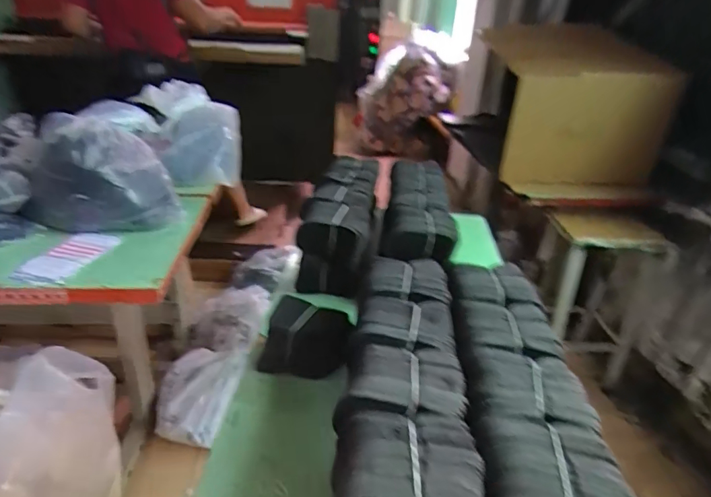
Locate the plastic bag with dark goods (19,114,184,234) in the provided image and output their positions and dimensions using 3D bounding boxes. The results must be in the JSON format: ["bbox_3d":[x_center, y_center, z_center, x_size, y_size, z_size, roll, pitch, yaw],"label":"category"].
[{"bbox_3d":[-0.631,-0.187,1.236,0.328,0.243,0.223,3,28,-1],"label":"plastic bag with dark goods"}]

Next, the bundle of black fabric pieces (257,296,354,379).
[{"bbox_3d":[-0.088,0.151,0.819,0.153,0.101,0.101,-2,28,-10],"label":"bundle of black fabric pieces"}]

